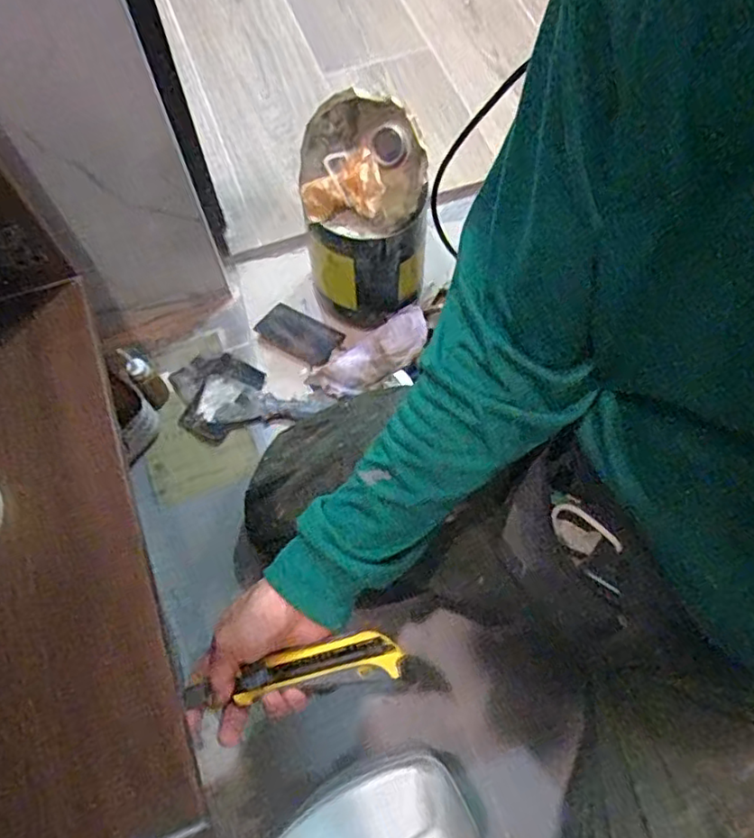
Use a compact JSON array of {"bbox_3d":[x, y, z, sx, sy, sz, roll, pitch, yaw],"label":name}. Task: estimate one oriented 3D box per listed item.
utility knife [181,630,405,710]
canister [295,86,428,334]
[{"bbox_3d":[-0.044,0.189,0.472,0.132,0.019,0.034,-18,67,13],"label":"utility knife"},{"bbox_3d":[-0.025,-0.245,0.773,0.125,0.270,0.148,-30,71,-12],"label":"canister"}]

